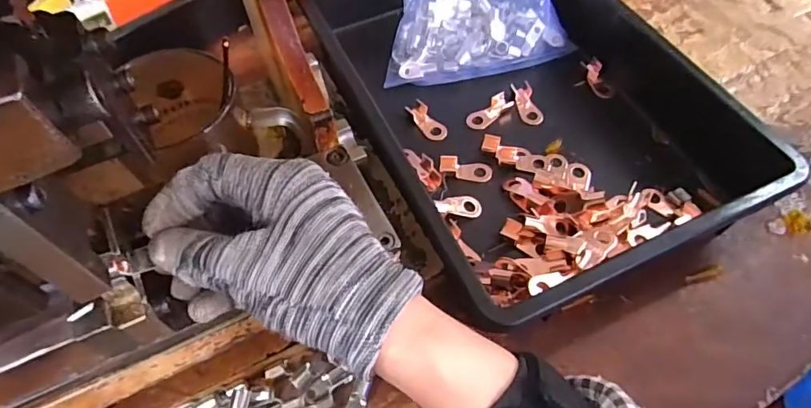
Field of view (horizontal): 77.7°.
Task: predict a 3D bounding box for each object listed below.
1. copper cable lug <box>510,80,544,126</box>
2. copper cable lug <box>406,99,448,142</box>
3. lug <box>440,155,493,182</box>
[{"bbox_3d":[0.107,-0.089,0.443,0.020,0.013,0.042,-12,58,-7],"label":"copper cable lug"},{"bbox_3d":[0.019,-0.073,0.436,0.021,0.010,0.041,-35,63,-20],"label":"copper cable lug"},{"bbox_3d":[0.049,-0.029,0.405,0.041,0.008,0.016,6,57,4],"label":"lug"}]

